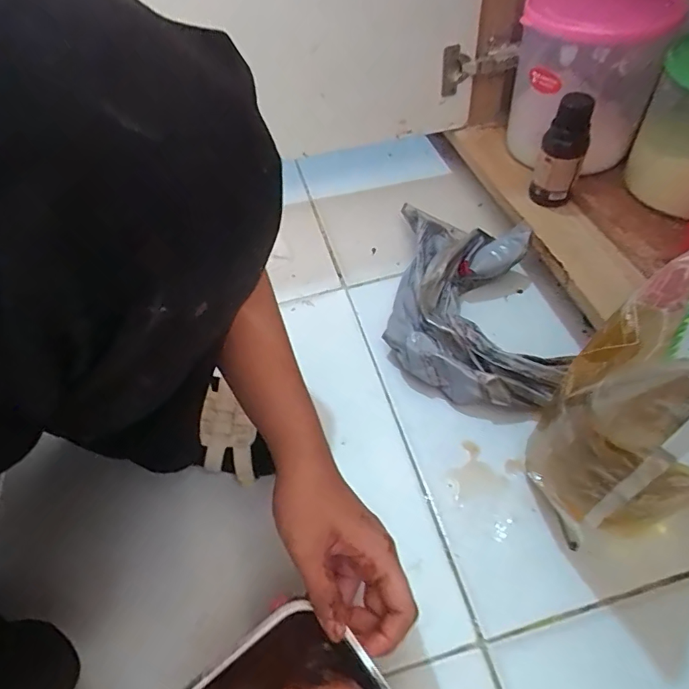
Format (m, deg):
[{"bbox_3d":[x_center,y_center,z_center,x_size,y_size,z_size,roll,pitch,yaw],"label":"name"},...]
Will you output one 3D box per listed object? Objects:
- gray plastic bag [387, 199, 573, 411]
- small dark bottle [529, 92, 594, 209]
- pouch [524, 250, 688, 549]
[{"bbox_3d":[0.138,-0.056,0.555,0.168,0.061,0.283,2,53,7],"label":"gray plastic bag"},{"bbox_3d":[0.235,-0.204,0.529,0.046,0.116,0.036,14,55,16],"label":"small dark bottle"},{"bbox_3d":[0.210,0.039,0.344,0.160,0.262,0.093,-37,58,-21],"label":"pouch"}]

